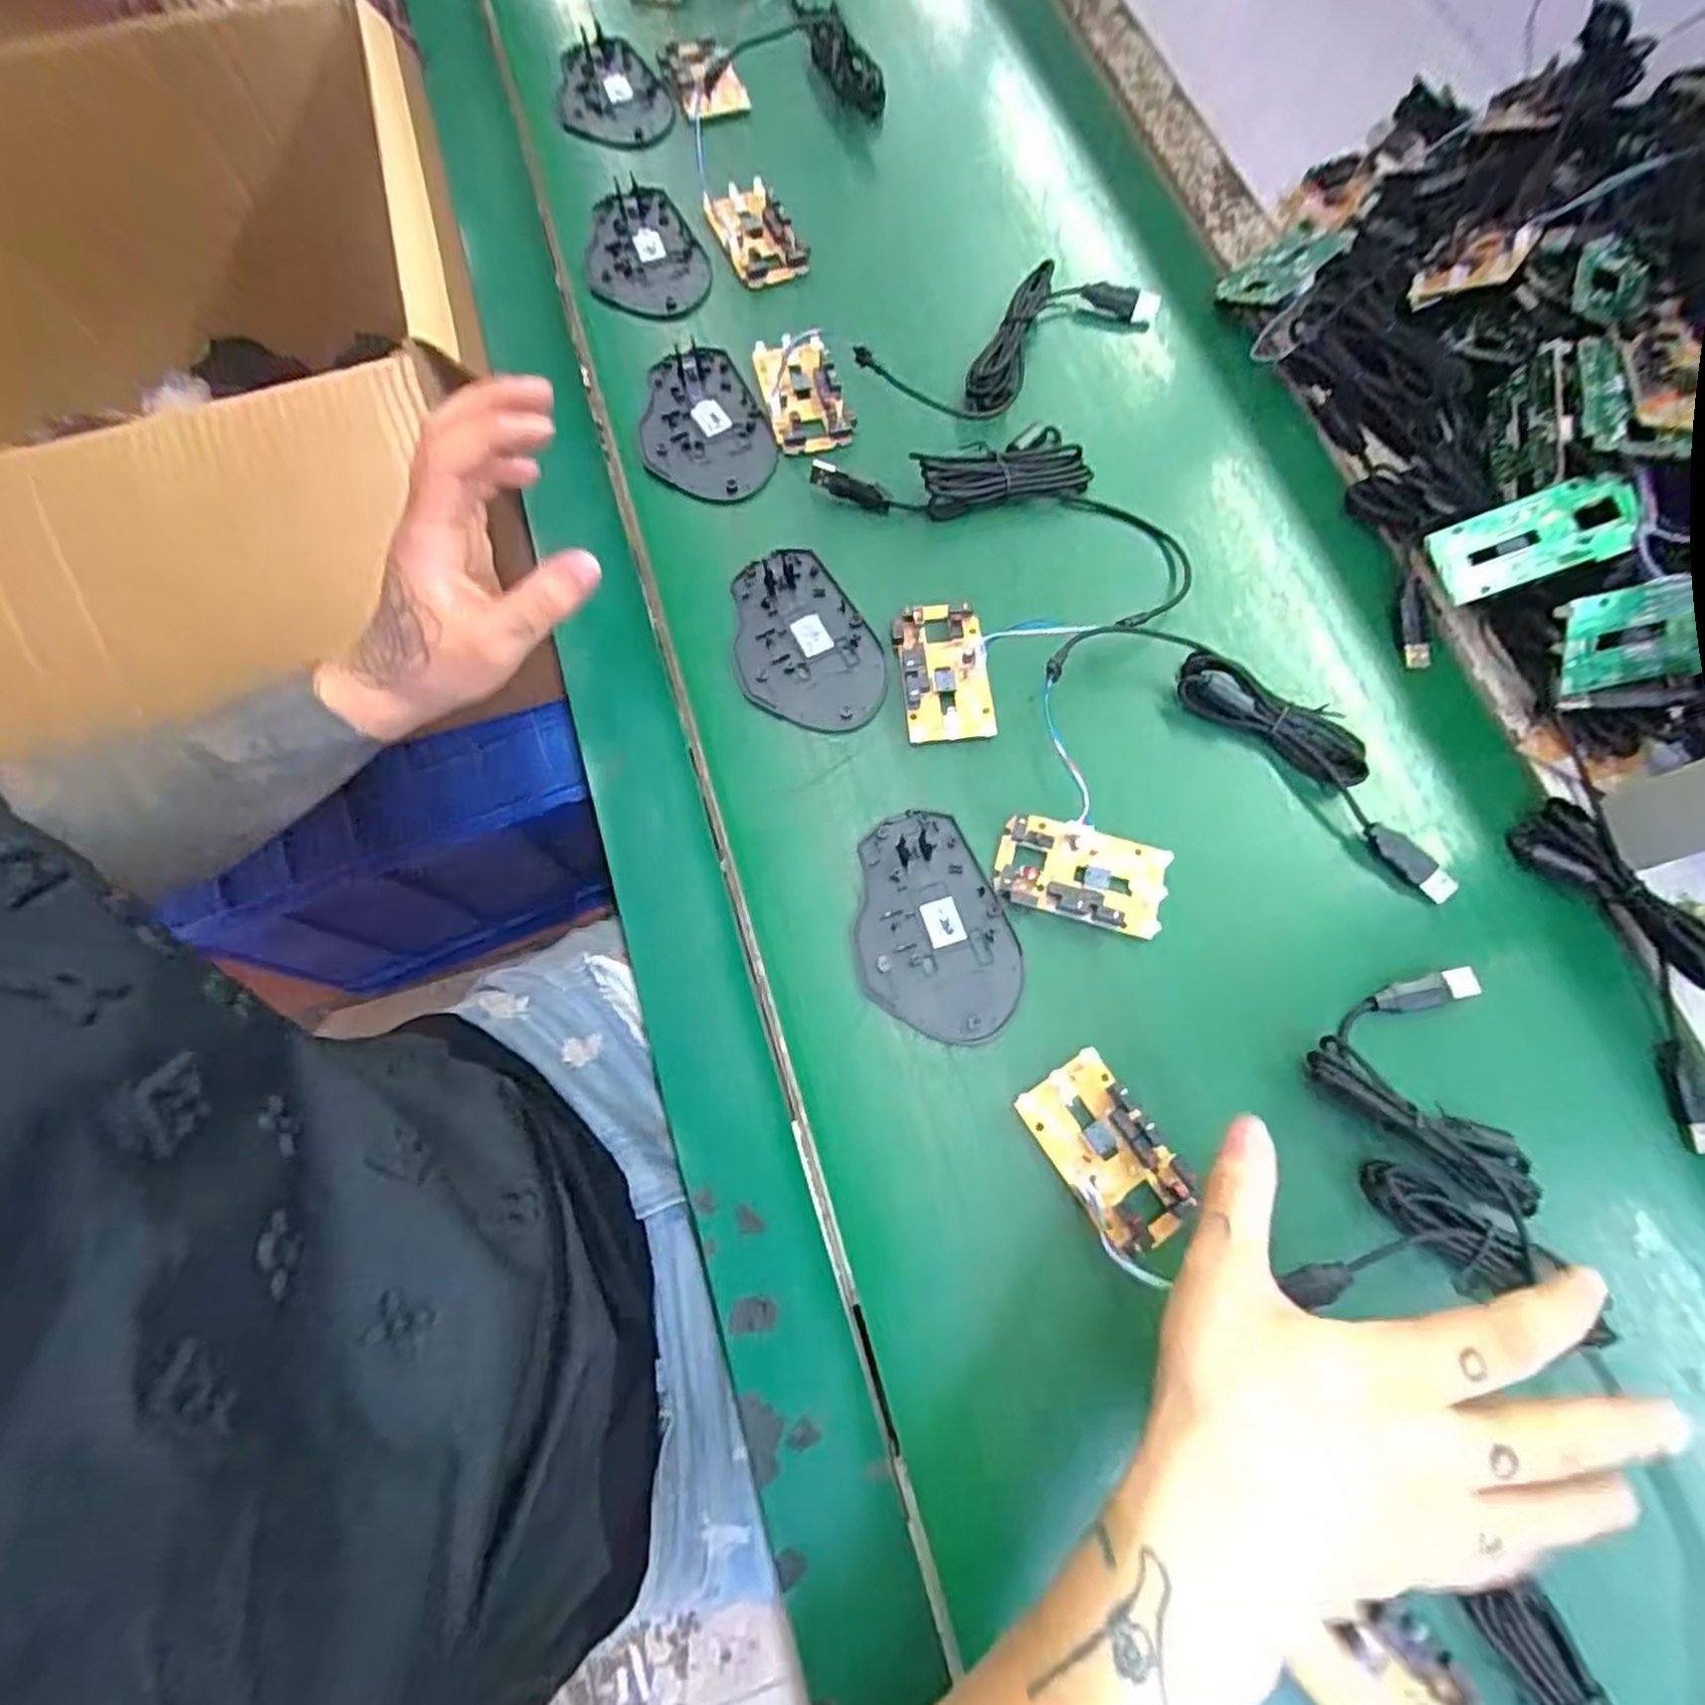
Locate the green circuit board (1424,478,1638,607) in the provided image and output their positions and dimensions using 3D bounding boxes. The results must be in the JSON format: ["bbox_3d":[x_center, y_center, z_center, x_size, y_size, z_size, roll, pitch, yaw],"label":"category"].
[{"bbox_3d":[0.345,-0.158,0.398,0.079,0.005,0.043,-13,71,30],"label":"green circuit board"}]

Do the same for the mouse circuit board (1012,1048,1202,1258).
[{"bbox_3d":[0.110,0.129,0.334,0.044,0.015,0.079,-31,77,-10],"label":"mouse circuit board"}]

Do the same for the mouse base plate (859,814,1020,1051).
[{"bbox_3d":[0.037,0.034,0.368,0.071,0.004,0.106,-11,74,-5],"label":"mouse base plate"}]

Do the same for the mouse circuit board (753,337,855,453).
[{"bbox_3d":[-0.030,-0.270,0.460,0.043,0.016,0.077,-17,73,-6],"label":"mouse circuit board"}]

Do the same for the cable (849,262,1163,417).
[{"bbox_3d":[0.096,-0.303,0.469,0.197,0.026,0.066,-37,81,-21],"label":"cable"}]

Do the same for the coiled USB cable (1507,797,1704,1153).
[{"bbox_3d":[0.367,0.049,0.358,0.040,0.030,0.160,-20,75,-7],"label":"coiled USB cable"}]

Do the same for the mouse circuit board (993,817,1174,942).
[{"bbox_3d":[0.109,0.010,0.374,0.078,0.010,0.044,16,74,3],"label":"mouse circuit board"}]

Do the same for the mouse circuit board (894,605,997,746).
[{"bbox_3d":[0.047,-0.095,0.405,0.046,0.011,0.075,-5,74,-3],"label":"mouse circuit board"}]

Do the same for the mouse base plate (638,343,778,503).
[{"bbox_3d":[-0.089,-0.250,0.460,0.071,0.006,0.109,-19,73,-7],"label":"mouse base plate"}]

